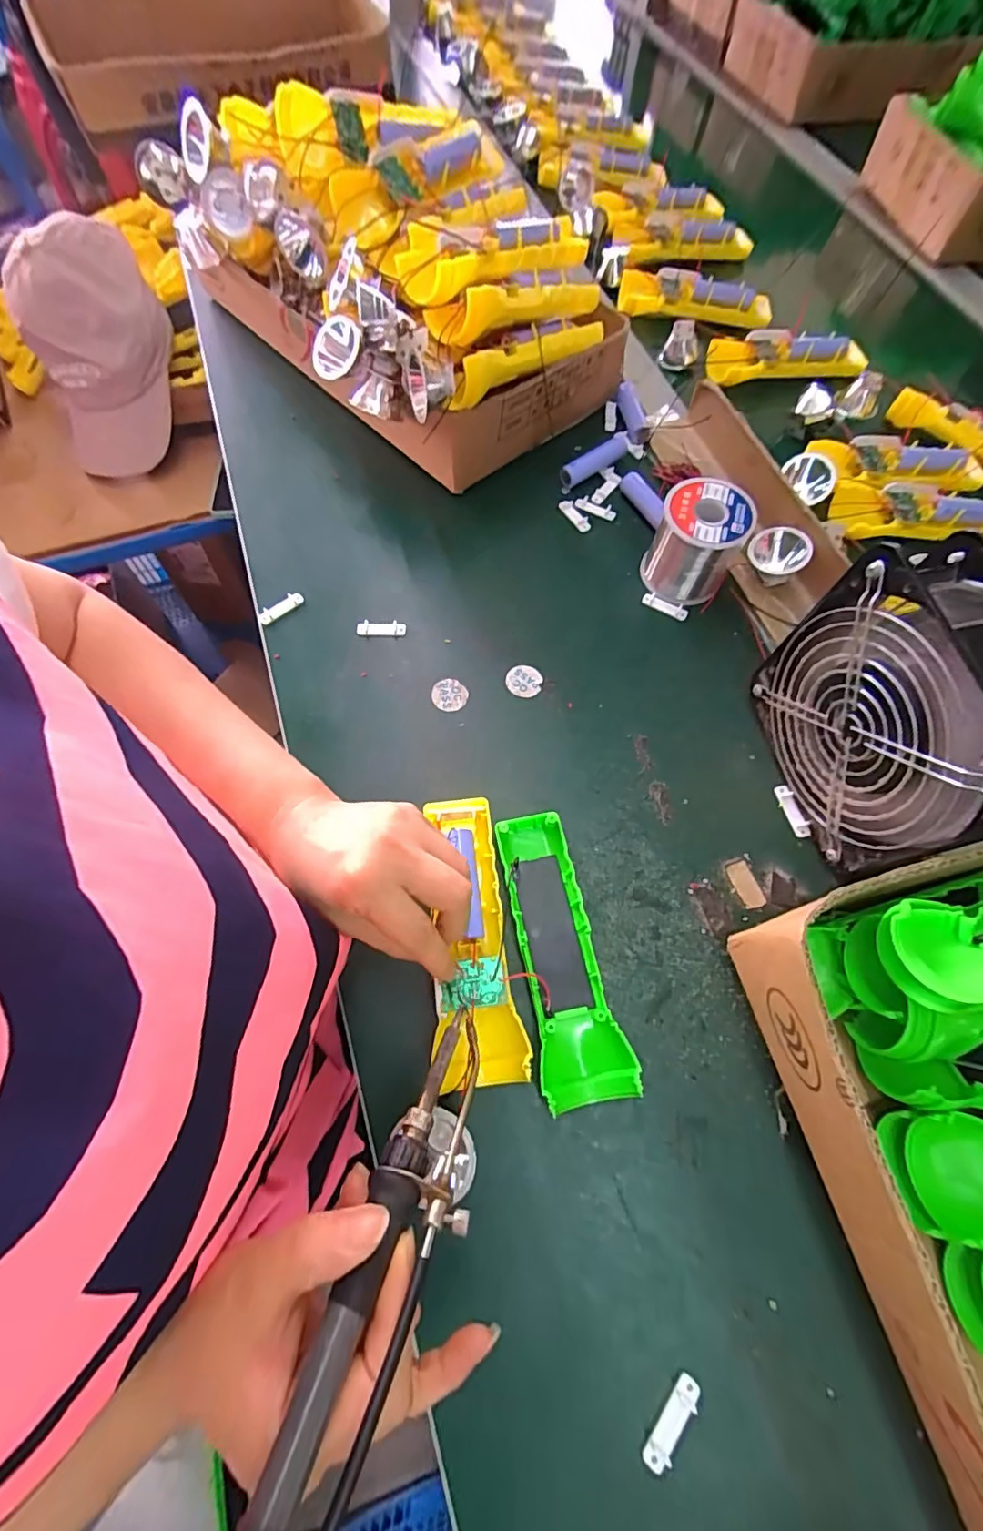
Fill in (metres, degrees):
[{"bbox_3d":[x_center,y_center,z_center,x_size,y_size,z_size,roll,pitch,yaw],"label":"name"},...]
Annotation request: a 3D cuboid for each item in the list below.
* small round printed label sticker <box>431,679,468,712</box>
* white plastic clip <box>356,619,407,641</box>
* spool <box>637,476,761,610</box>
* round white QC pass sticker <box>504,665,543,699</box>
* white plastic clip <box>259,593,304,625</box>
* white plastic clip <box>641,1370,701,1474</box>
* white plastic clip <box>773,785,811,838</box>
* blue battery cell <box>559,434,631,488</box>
[{"bbox_3d":[-0.031,-0.052,0.403,0.024,0.004,0.026,0,79,0],"label":"small round printed label sticker"},{"bbox_3d":[-0.086,-0.106,0.422,0.037,0.004,0.013,4,66,-1],"label":"white plastic clip"},{"bbox_3d":[0.157,-0.171,0.420,0.064,0.065,0.059,1,66,-2],"label":"spool"},{"bbox_3d":[0.024,-0.064,0.408,0.027,0.004,0.025,1,66,-2],"label":"round white QC pass sticker"},{"bbox_3d":[-0.167,-0.125,0.428,0.037,0.006,0.011,-32,71,-15],"label":"white plastic clip"},{"bbox_3d":[0.084,0.304,0.250,0.010,0.005,0.037,40,71,15],"label":"white plastic clip"},{"bbox_3d":[0.204,0.031,0.369,0.010,0.006,0.037,-14,67,-8],"label":"white plastic clip"},{"bbox_3d":[0.094,-0.276,0.486,0.082,0.015,0.018,-39,73,-17],"label":"blue battery cell"}]

